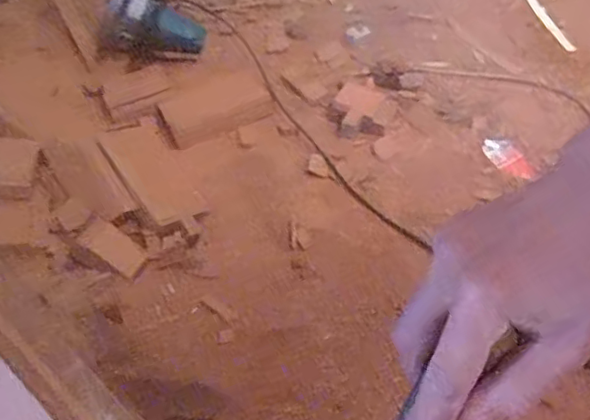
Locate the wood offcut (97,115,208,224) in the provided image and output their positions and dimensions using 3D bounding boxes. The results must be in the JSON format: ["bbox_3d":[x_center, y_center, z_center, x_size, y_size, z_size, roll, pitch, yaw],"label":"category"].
[{"bbox_3d":[-0.282,-0.079,1.190,0.111,0.031,0.258,-26,58,-18],"label":"wood offcut"}]

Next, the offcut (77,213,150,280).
[{"bbox_3d":[-0.338,0.069,1.124,0.142,0.013,0.064,39,62,10],"label":"offcut"}]

